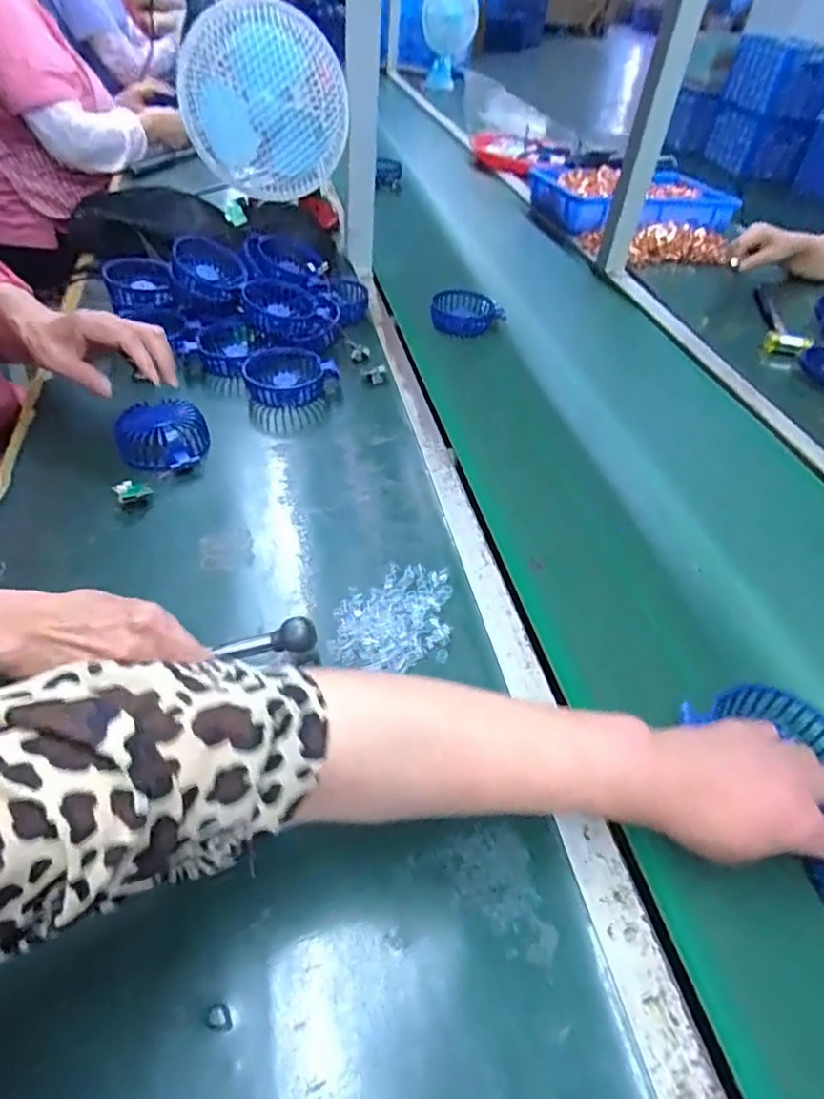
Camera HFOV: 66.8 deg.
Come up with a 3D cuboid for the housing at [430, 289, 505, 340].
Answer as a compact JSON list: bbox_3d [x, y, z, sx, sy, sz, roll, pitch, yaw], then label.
[{"bbox_3d":[0.079,-0.333,0.892,0.096,0.050,0.075,-6,47,-11],"label":"housing"}]

